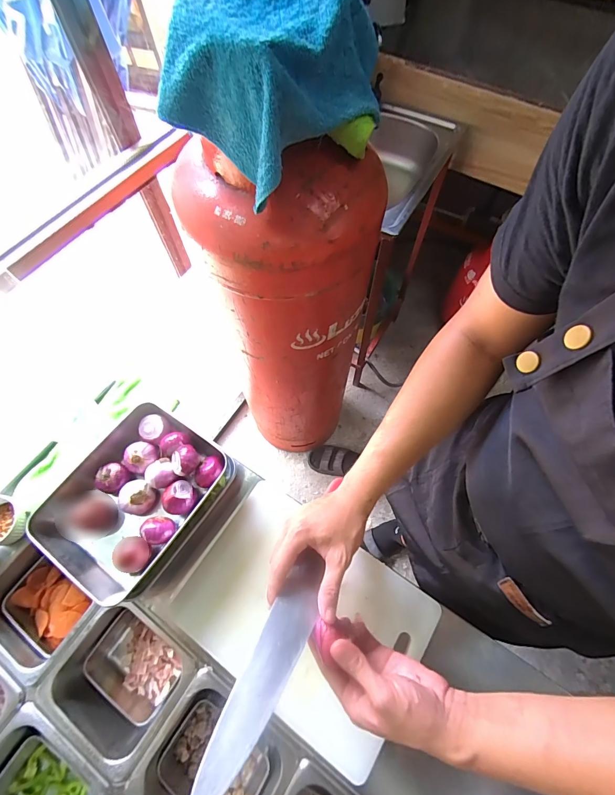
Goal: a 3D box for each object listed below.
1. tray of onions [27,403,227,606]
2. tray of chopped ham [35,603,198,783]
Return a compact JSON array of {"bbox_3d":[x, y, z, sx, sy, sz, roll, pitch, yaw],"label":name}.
[{"bbox_3d":[-0.264,0.150,0.536,0.209,0.064,0.251,32,69,13],"label":"tray of onions"},{"bbox_3d":[-0.270,0.423,0.531,0.174,0.104,0.167,31,69,13],"label":"tray of chopped ham"}]

